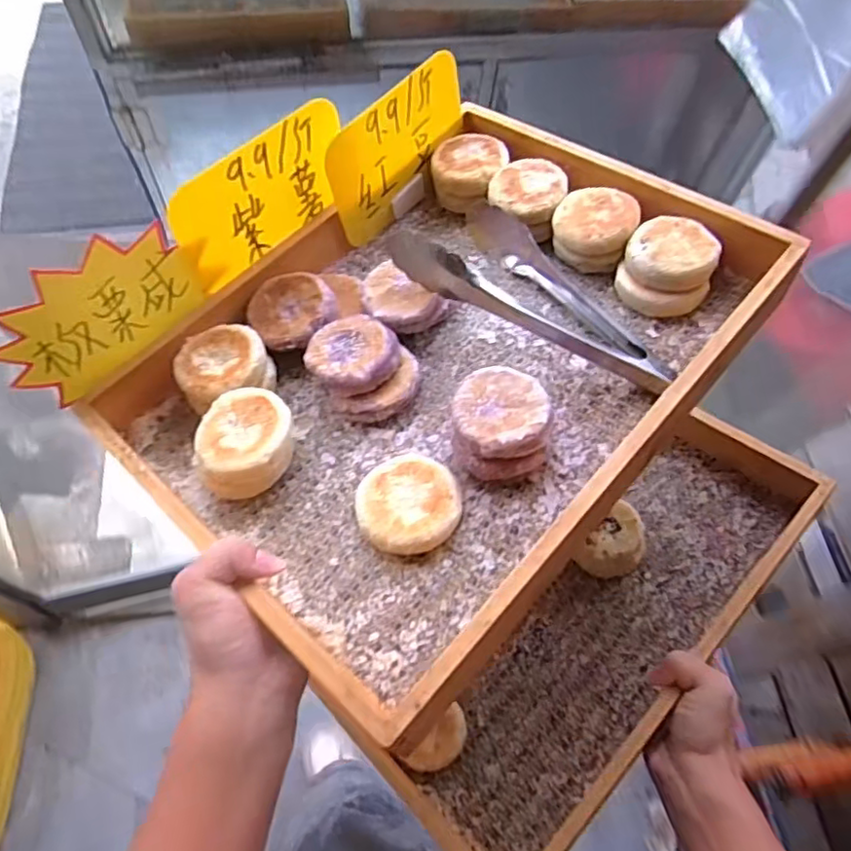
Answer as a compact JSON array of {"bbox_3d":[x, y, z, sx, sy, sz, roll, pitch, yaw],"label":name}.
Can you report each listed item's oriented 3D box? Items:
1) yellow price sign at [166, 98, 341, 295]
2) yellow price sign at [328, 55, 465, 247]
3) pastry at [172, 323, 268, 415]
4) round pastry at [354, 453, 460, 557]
[{"bbox_3d":[-0.110,-0.156,0.432,0.012,0.078,0.135,35,69,27],"label":"yellow price sign"},{"bbox_3d":[-0.019,-0.215,0.488,0.007,0.087,0.142,34,72,31],"label":"yellow price sign"},{"bbox_3d":[-0.137,-0.042,0.418,0.058,0.017,0.055,-25,58,-12],"label":"pastry"},{"bbox_3d":[-0.010,0.047,0.374,0.059,0.020,0.058,-2,56,3],"label":"round pastry"}]

